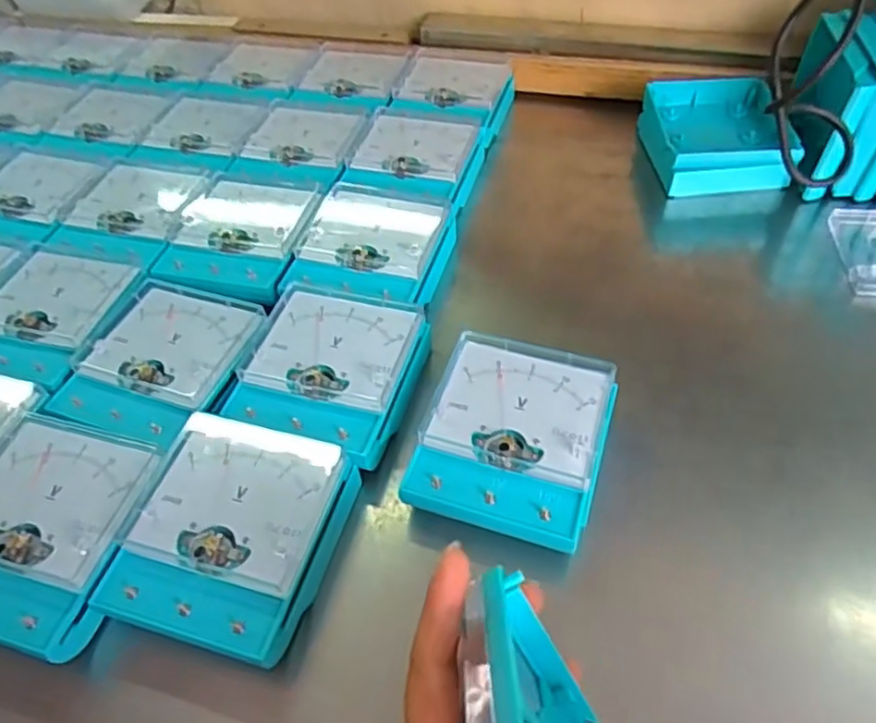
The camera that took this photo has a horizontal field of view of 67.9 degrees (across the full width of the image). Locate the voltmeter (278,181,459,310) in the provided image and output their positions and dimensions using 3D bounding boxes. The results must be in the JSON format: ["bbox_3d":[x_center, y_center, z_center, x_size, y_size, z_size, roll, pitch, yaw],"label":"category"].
[{"bbox_3d":[-0.046,-0.082,0.491,0.107,0.037,0.118,11,53,13],"label":"voltmeter"}]

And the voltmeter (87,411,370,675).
[{"bbox_3d":[-0.111,0.092,0.352,0.100,0.039,0.114,12,53,14],"label":"voltmeter"}]

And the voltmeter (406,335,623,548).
[{"bbox_3d":[0.045,0.048,0.384,0.100,0.042,0.118,12,53,14],"label":"voltmeter"}]

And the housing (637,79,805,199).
[{"bbox_3d":[0.241,-0.192,0.559,0.117,0.043,0.112,-4,51,1],"label":"housing"}]

